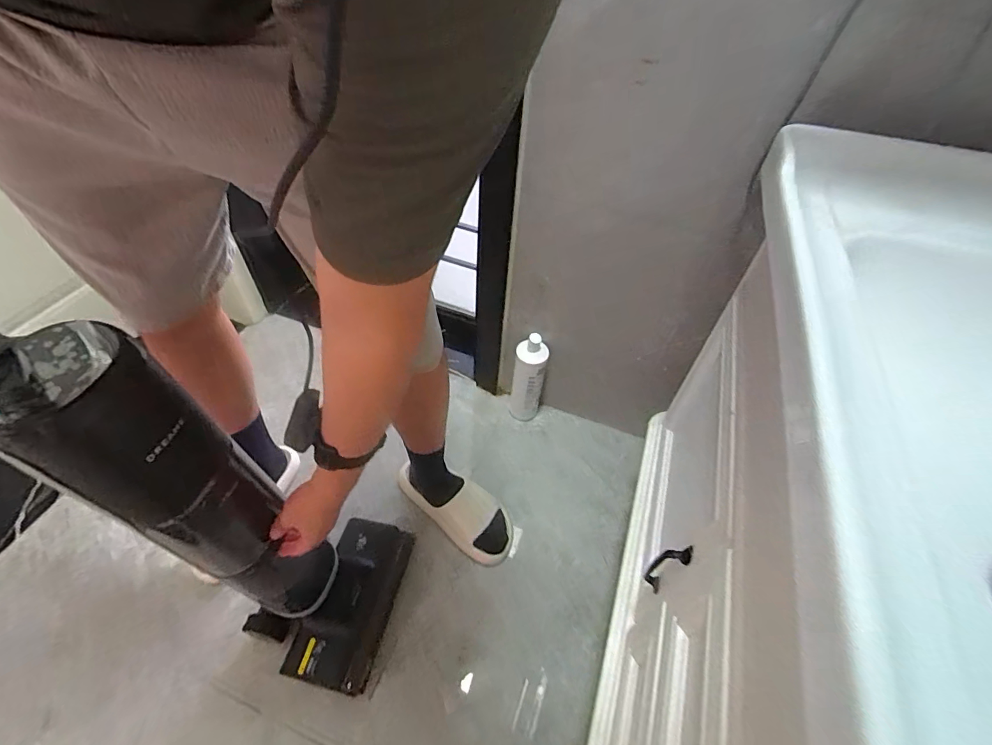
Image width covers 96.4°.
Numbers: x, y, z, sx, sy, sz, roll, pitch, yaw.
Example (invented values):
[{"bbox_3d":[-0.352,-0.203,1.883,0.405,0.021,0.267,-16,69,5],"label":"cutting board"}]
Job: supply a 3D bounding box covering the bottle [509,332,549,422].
[{"bbox_3d":[0.080,0.019,1.067,0.082,0.265,0.065,10,50,2],"label":"bottle"}]

